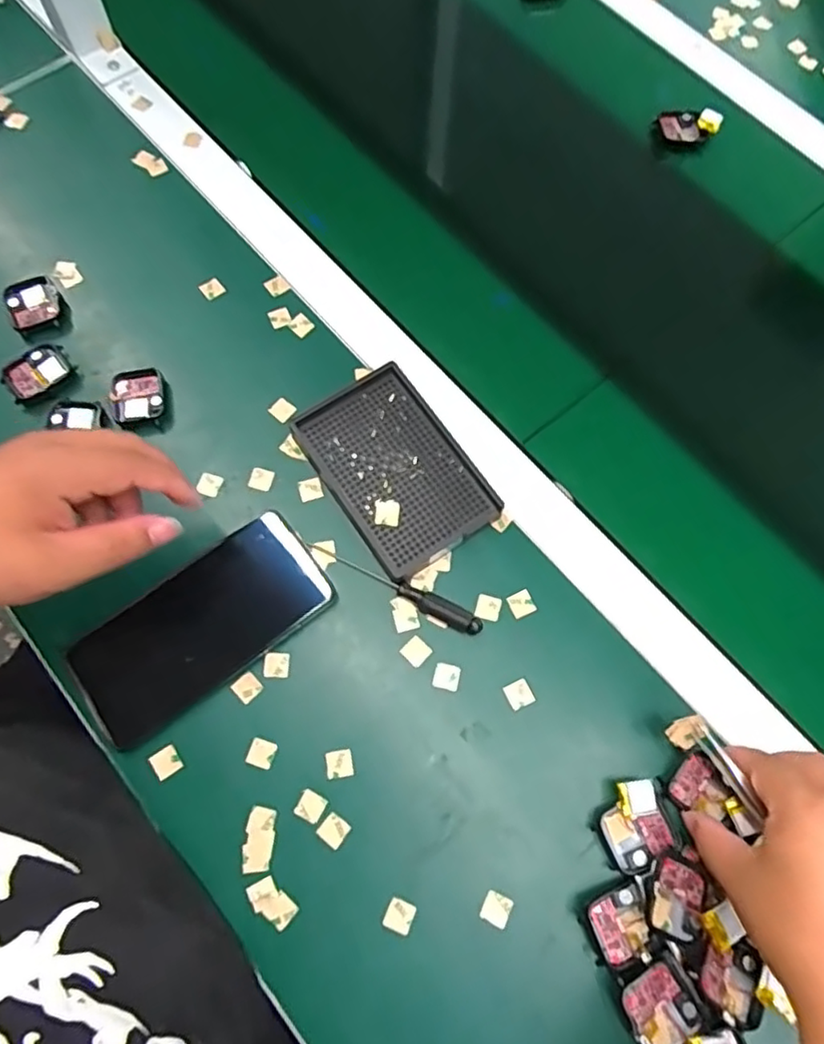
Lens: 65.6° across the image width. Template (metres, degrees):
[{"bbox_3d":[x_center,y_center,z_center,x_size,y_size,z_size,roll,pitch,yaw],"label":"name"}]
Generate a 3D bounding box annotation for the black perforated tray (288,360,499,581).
[{"bbox_3d":[-0.011,-0.037,0.451,0.092,0.024,0.135,-31,75,-13],"label":"black perforated tray"}]

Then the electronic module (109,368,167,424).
[{"bbox_3d":[-0.201,-0.093,0.469,0.039,0.011,0.041,-11,72,-7],"label":"electronic module"}]

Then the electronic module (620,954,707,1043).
[{"bbox_3d":[0.135,0.263,0.347,0.040,0.011,0.037,-27,74,-11],"label":"electronic module"}]

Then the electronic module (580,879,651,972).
[{"bbox_3d":[0.117,0.231,0.365,0.036,0.006,0.035,-19,73,-9],"label":"electronic module"}]

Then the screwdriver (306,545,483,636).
[{"bbox_3d":[-0.012,0.043,0.428,0.126,0.013,0.013,26,71,6],"label":"screwdriver"}]

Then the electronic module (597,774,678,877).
[{"bbox_3d":[0.135,0.179,0.381,0.040,0.017,0.047,-19,73,-9],"label":"electronic module"}]

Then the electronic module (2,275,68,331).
[{"bbox_3d":[-0.289,-0.165,0.490,0.040,0.012,0.044,-26,74,-11],"label":"electronic module"}]

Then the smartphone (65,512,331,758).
[{"bbox_3d":[-0.135,0.066,0.413,0.163,0.014,0.077,-37,76,-14],"label":"smartphone"}]

